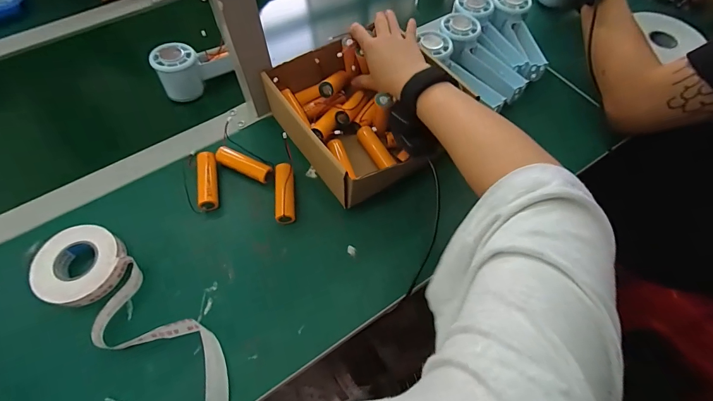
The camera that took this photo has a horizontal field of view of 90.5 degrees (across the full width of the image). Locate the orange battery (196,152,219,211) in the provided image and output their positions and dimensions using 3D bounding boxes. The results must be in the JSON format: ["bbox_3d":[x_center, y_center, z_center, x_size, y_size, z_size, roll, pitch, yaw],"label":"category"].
[{"bbox_3d":[-0.179,-0.022,0.427,0.022,0.021,0.073,-10,62,-7],"label":"orange battery"}]

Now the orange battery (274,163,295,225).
[{"bbox_3d":[-0.084,-0.008,0.417,0.022,0.023,0.069,-5,61,-4],"label":"orange battery"}]

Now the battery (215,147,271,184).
[{"bbox_3d":[-0.138,-0.043,0.437,0.071,0.020,0.021,23,63,11],"label":"battery"}]

